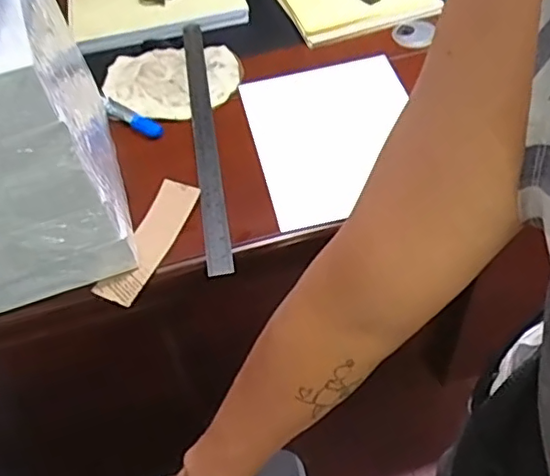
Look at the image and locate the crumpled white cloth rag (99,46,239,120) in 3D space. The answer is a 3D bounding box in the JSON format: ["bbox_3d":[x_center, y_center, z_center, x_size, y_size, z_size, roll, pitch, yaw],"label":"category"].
[{"bbox_3d":[-0.143,-0.220,0.831,0.184,0.031,0.121,-7,51,0],"label":"crumpled white cloth rag"}]

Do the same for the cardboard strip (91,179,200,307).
[{"bbox_3d":[-0.142,-0.001,0.668,0.046,0.017,0.162,17,55,18],"label":"cardboard strip"}]

